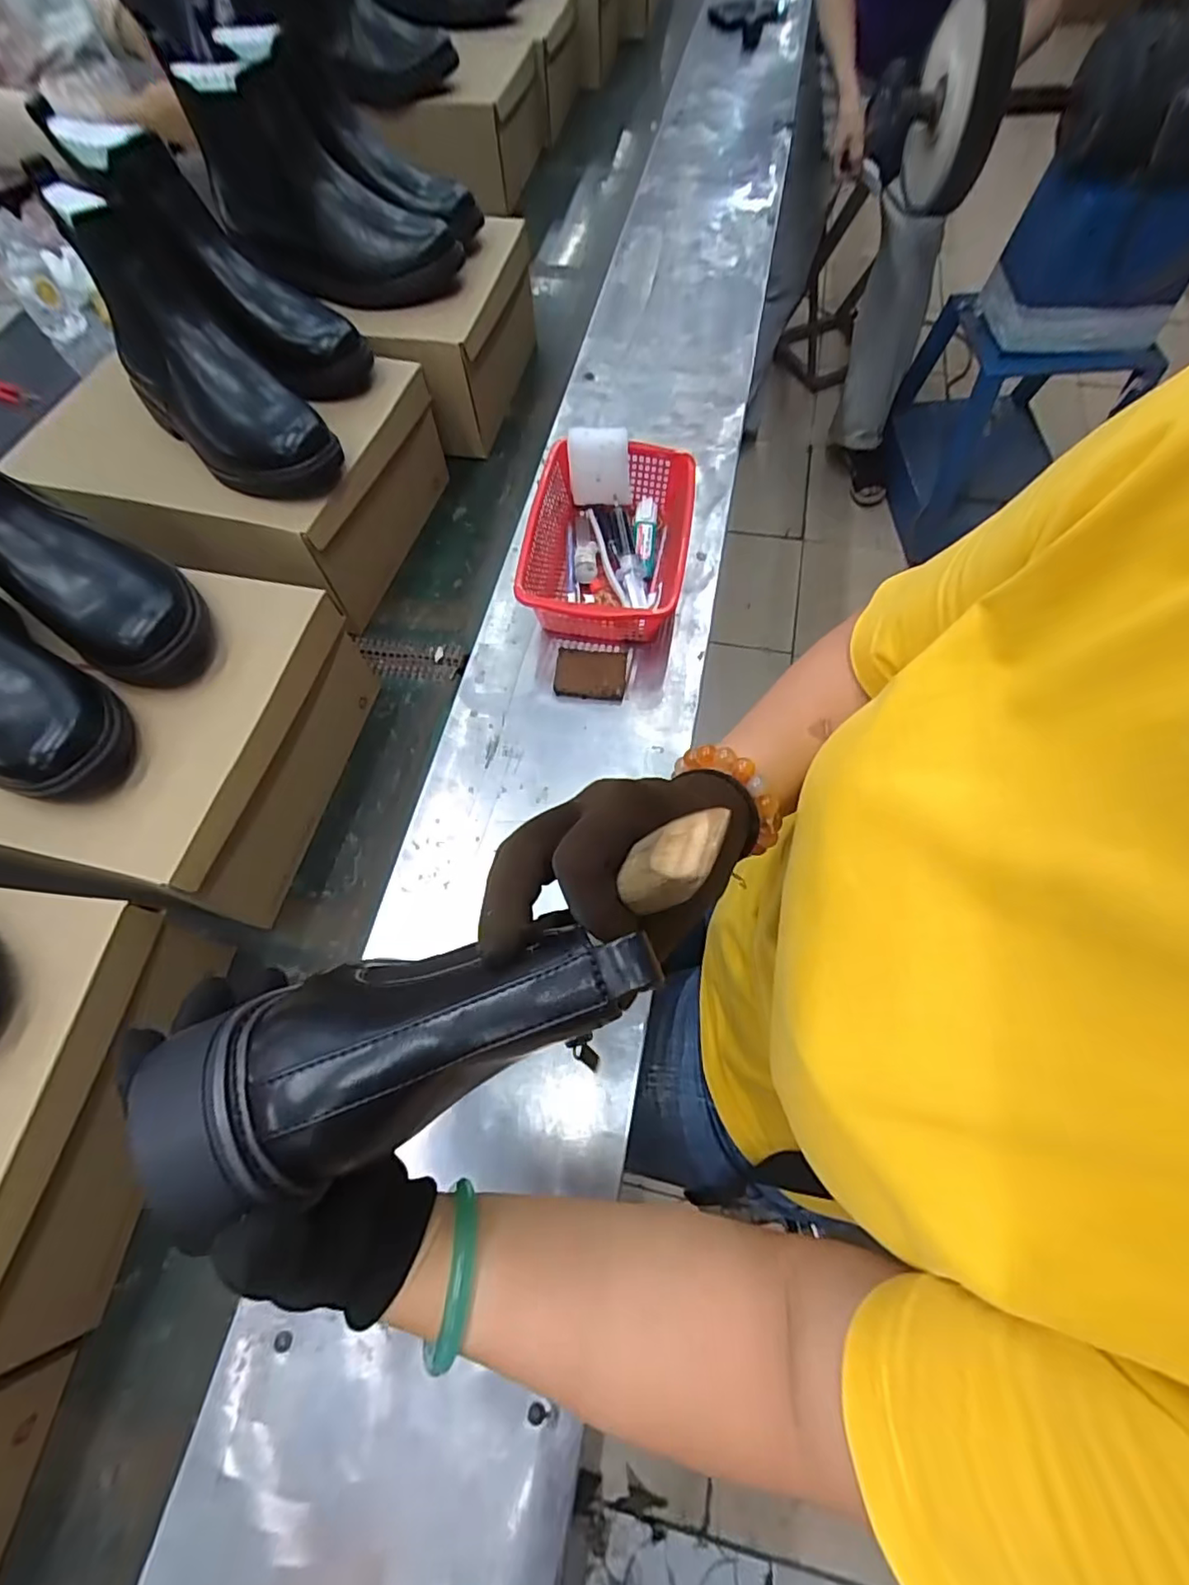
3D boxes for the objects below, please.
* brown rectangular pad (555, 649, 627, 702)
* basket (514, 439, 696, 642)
[{"bbox_3d":[-0.004,-0.113,0.571,0.065,0.019,0.047,4,64,4],"label":"brown rectangular pad"},{"bbox_3d":[0.012,-0.246,0.596,0.156,0.082,0.217,8,64,6],"label":"basket"}]

